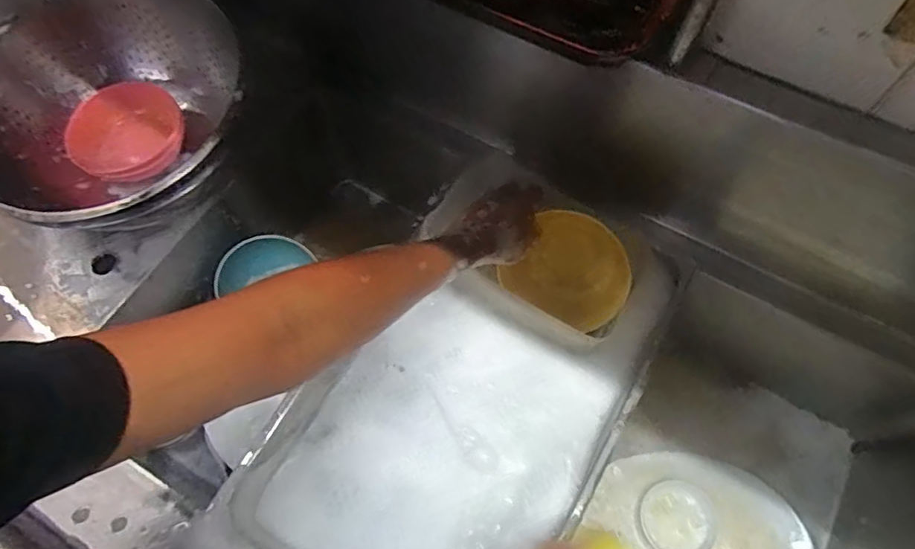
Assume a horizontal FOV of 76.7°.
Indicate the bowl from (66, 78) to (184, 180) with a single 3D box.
[{"bbox_3d":[-0.419,-0.181,0.731,0.131,0.035,0.124,0,63,0],"label":"bowl"}]

